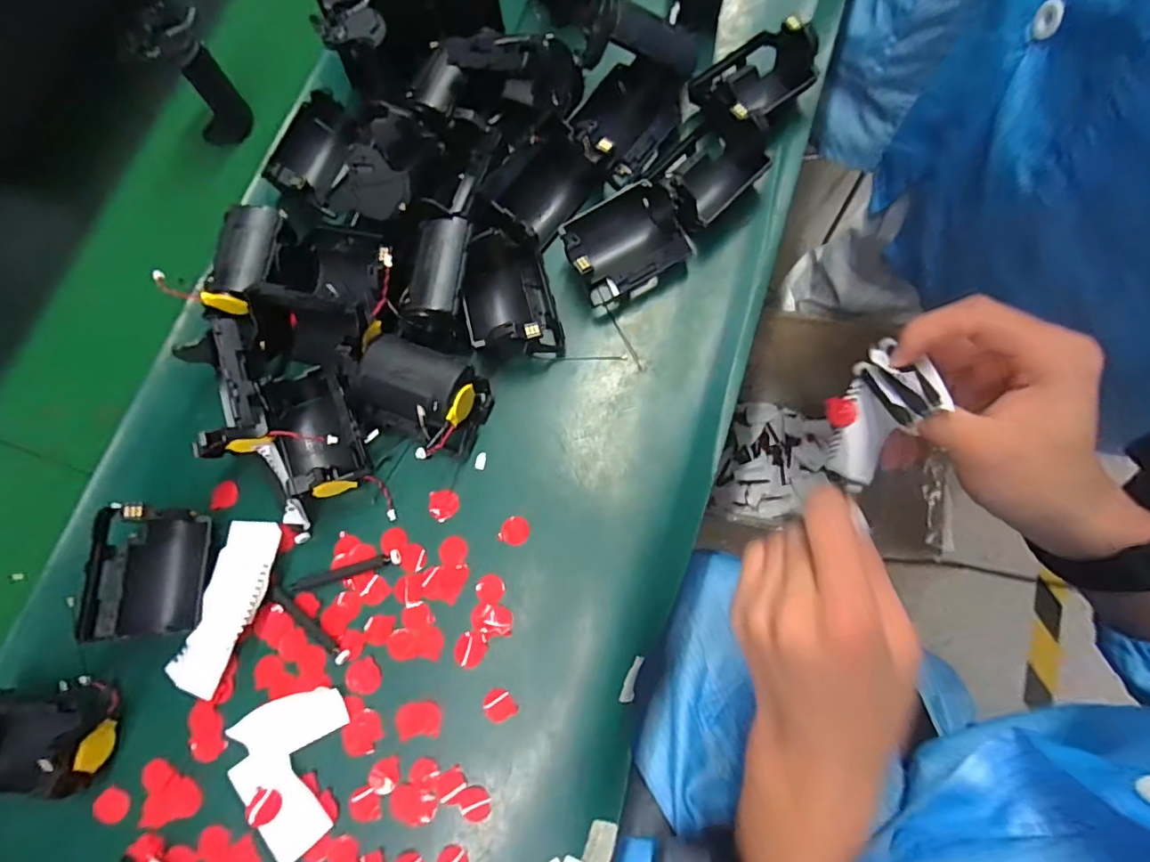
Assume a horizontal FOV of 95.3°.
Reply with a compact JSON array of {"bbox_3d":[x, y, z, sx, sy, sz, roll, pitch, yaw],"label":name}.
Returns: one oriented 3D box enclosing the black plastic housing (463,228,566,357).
[{"bbox_3d":[-0.041,-0.086,0.319,0.053,0.039,0.088,-14,75,0],"label":"black plastic housing"}]

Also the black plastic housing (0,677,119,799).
[{"bbox_3d":[-0.290,0.163,0.275,0.078,0.036,0.055,-5,75,2],"label":"black plastic housing"}]

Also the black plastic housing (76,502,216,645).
[{"bbox_3d":[-0.237,0.078,0.291,0.053,0.034,0.068,-4,75,6],"label":"black plastic housing"}]

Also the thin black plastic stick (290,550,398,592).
[{"bbox_3d":[-0.132,0.081,0.302,0.064,0.008,0.008,-16,75,3],"label":"thin black plastic stick"}]

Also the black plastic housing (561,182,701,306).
[{"bbox_3d":[0.029,-0.121,0.323,0.076,0.034,0.063,-27,75,-4],"label":"black plastic housing"}]

